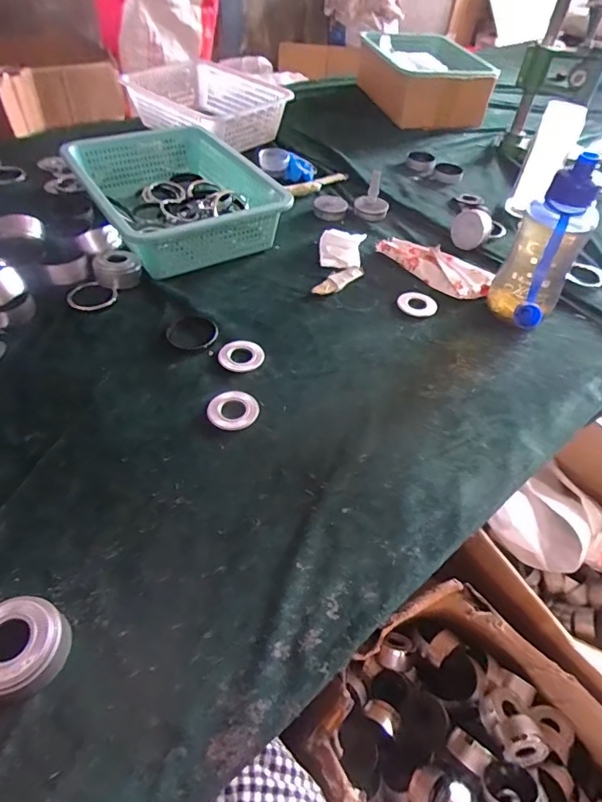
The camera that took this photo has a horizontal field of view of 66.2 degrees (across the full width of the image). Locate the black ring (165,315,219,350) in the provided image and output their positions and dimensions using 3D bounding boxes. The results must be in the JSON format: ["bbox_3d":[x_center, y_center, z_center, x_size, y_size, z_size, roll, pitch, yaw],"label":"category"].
[{"bbox_3d":[-0.149,-0.094,0.639,0.069,0.011,0.069,3,48,-3],"label":"black ring"}]

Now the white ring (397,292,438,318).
[{"bbox_3d":[0.180,-0.150,0.714,0.059,0.007,0.059,9,48,2],"label":"white ring"}]

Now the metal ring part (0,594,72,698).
[{"bbox_3d":[-0.218,0.189,0.357,0.062,0.037,0.065,3,48,-3],"label":"metal ring part"}]

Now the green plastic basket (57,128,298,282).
[{"bbox_3d":[-0.235,-0.367,0.834,0.284,0.107,0.410,-26,55,-25],"label":"green plastic basket"}]

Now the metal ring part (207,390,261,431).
[{"bbox_3d":[-0.081,0.010,0.553,0.060,0.012,0.055,3,48,-3],"label":"metal ring part"}]

